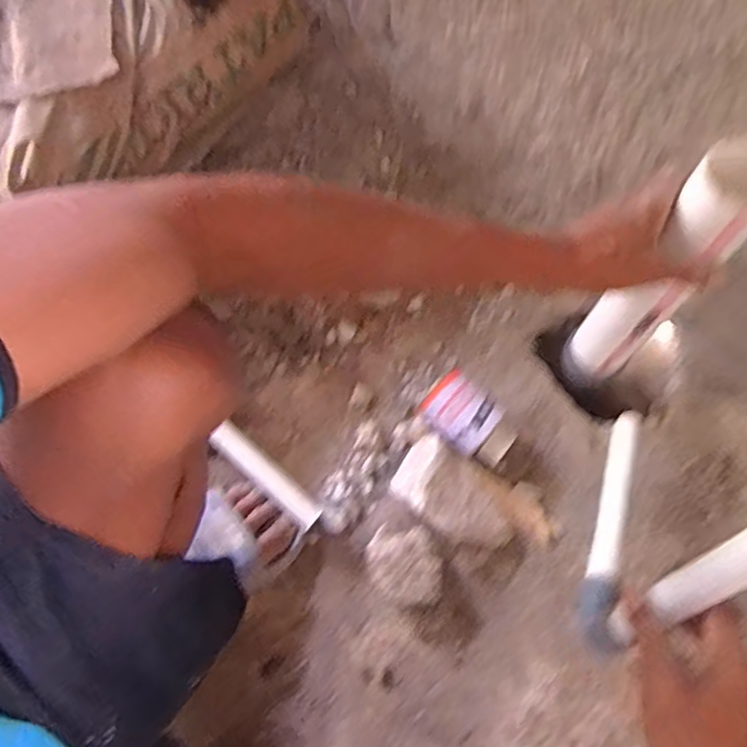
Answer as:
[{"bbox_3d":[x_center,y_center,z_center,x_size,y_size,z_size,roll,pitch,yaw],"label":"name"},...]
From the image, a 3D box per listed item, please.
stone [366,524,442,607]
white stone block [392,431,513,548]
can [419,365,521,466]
[{"bbox_3d":[0.031,0.201,0.630,0.075,0.045,0.078,0,68,1],"label":"stone"},{"bbox_3d":[0.089,0.132,0.645,0.138,0.056,0.083,34,72,14],"label":"white stone block"},{"bbox_3d":[0.107,0.053,0.669,0.101,0.069,0.068,39,72,18],"label":"can"}]

